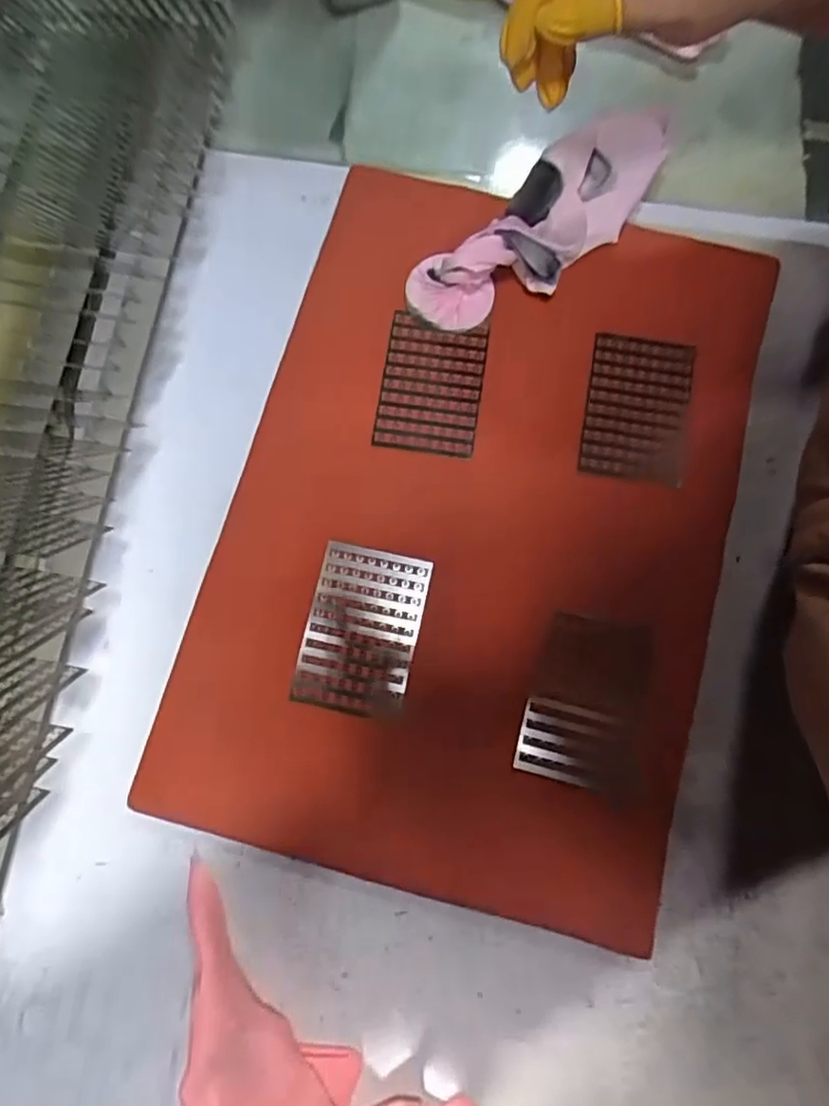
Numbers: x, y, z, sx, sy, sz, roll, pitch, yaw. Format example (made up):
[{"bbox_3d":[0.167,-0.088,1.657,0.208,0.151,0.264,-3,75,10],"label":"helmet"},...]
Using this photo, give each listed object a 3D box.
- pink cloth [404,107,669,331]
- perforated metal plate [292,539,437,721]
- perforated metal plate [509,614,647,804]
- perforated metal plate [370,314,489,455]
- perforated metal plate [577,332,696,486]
[{"bbox_3d":[0.087,-0.201,0.372,0.209,0.040,0.062,-43,80,-9],"label":"pink cloth"},{"bbox_3d":[-0.027,0.040,0.339,0.057,0.009,0.084,12,77,3],"label":"perforated metal plate"},{"bbox_3d":[0.090,0.076,0.335,0.058,0.007,0.084,13,77,3],"label":"perforated metal plate"},{"bbox_3d":[0.010,-0.095,0.366,0.055,0.004,0.078,8,82,1],"label":"perforated metal plate"},{"bbox_3d":[0.124,-0.080,0.359,0.055,0.006,0.083,10,79,4],"label":"perforated metal plate"}]

